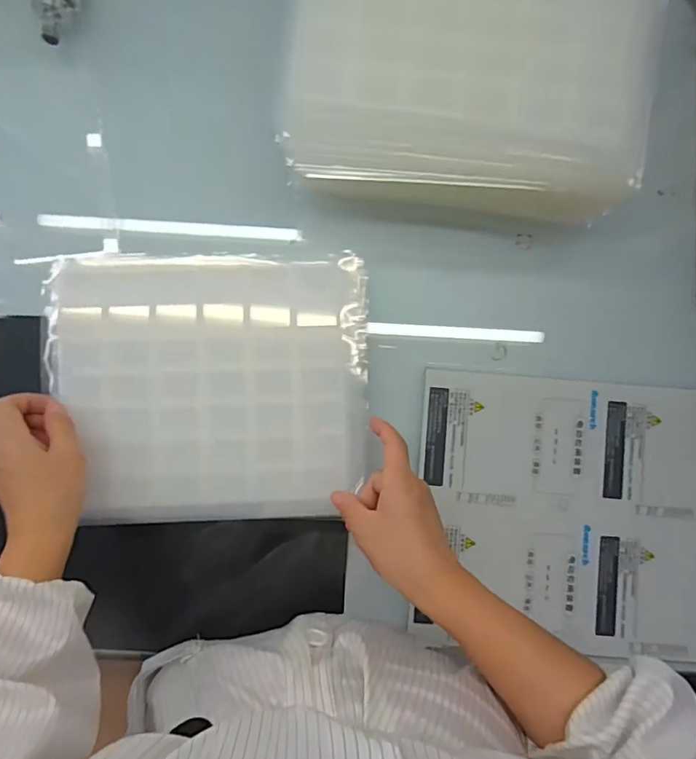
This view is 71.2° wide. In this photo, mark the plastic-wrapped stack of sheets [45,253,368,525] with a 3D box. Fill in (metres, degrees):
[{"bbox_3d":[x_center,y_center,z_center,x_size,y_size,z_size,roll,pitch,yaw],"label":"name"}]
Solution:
[{"bbox_3d":[-0.124,0.005,0.438,0.280,0.031,0.234,-1,89,-1],"label":"plastic-wrapped stack of sheets"}]

